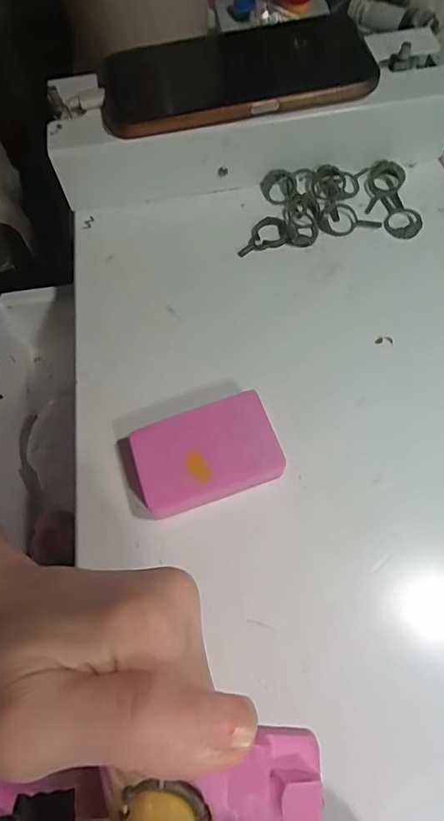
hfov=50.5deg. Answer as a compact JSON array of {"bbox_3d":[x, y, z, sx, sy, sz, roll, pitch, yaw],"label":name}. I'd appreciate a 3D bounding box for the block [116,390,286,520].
[{"bbox_3d":[-0.012,0.025,0.234,0.075,0.025,0.046,-17,66,-6],"label":"block"}]

